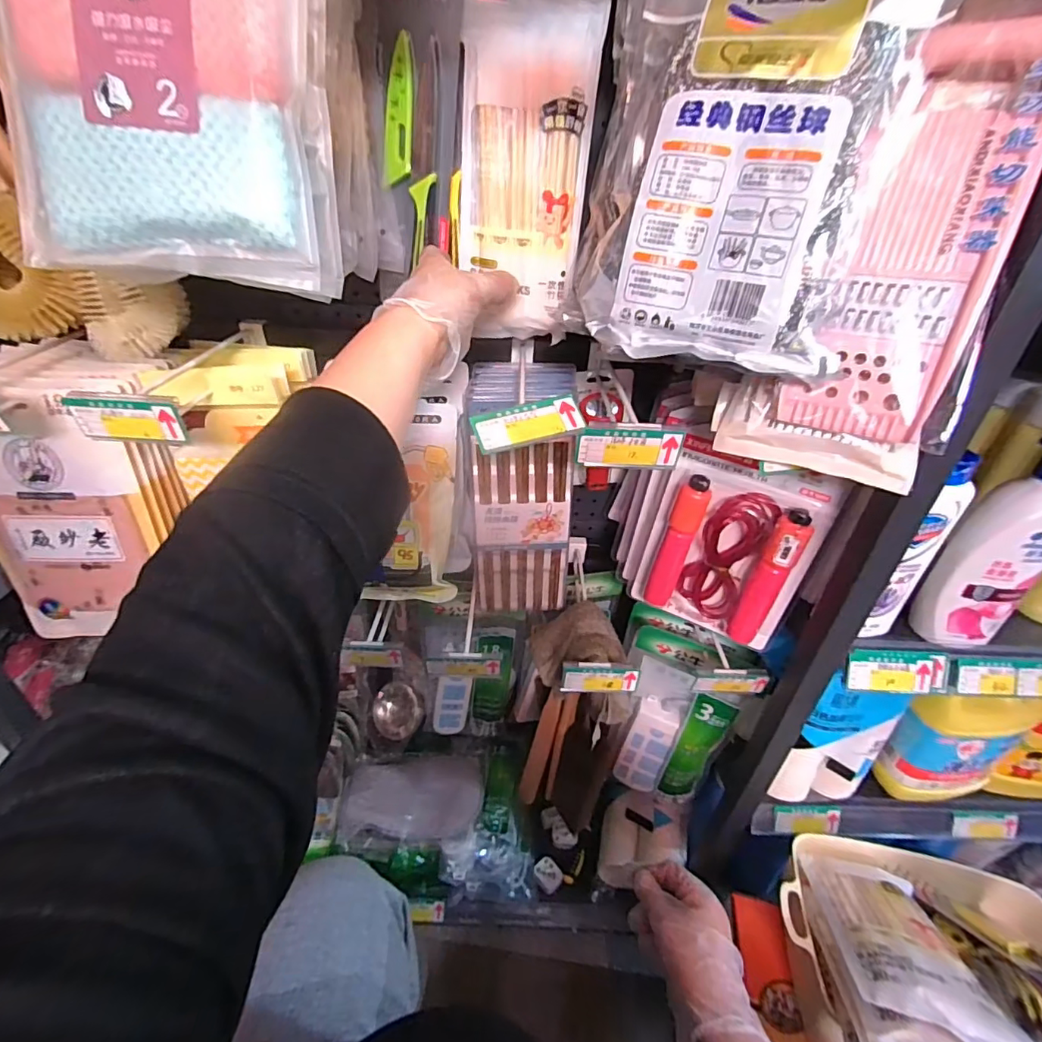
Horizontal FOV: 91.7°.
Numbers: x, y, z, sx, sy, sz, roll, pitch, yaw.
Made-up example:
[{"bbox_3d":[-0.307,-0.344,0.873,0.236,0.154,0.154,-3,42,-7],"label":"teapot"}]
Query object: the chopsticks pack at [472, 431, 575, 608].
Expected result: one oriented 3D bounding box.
[{"bbox_3d":[0.002,0.019,0.609,0.116,0.239,0.019,2,33,-2],"label":"chopsticks pack"}]

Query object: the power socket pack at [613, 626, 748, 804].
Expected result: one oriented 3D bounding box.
[{"bbox_3d":[0.224,0.289,0.745,0.154,0.322,0.059,14,35,15],"label":"power socket pack"}]

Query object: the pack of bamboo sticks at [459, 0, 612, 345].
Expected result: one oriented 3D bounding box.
[{"bbox_3d":[0.004,-0.305,0.453,0.115,0.270,0.019,6,32,5],"label":"pack of bamboo sticks"}]

